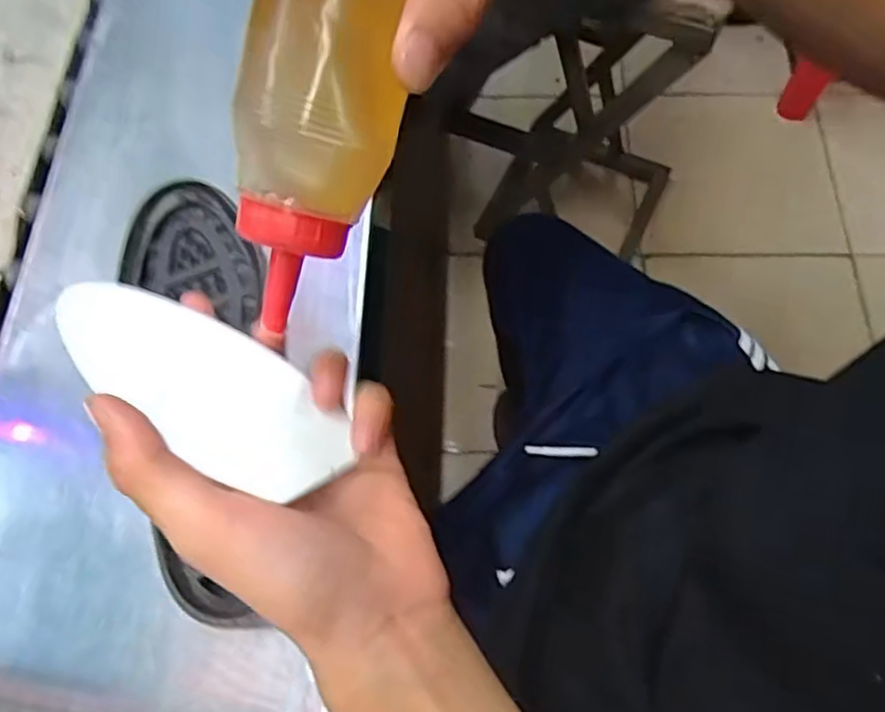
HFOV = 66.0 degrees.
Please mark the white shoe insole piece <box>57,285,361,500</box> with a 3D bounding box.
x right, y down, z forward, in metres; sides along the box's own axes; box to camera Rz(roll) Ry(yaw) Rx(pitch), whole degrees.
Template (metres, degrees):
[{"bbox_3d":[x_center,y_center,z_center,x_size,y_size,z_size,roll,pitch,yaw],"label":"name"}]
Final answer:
[{"bbox_3d":[-0.090,0.009,0.263,0.118,0.008,0.057,34,43,4],"label":"white shoe insole piece"}]

